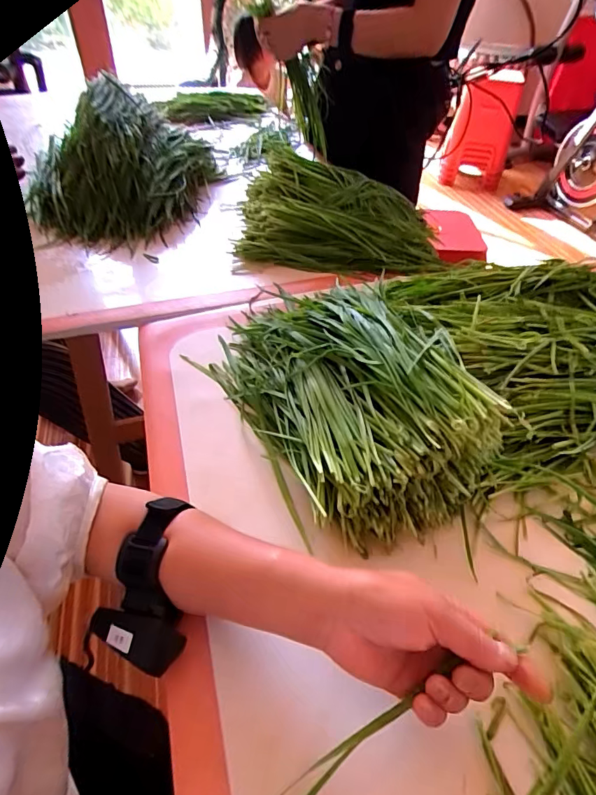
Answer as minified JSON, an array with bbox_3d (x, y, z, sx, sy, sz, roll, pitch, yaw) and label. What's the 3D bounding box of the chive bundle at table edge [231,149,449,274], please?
[{"bbox_3d":[0.062,-0.298,0.729,0.320,0.097,0.221,5,46,1],"label":"chive bundle at table edge"}]

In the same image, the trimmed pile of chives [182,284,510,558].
[{"bbox_3d":[0.029,-0.026,0.458,0.197,0.116,0.348,-27,53,-27],"label":"trimmed pile of chives"}]

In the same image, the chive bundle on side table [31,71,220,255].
[{"bbox_3d":[-0.277,-0.405,0.783,0.269,0.145,0.325,-4,46,-7],"label":"chive bundle on side table"}]

